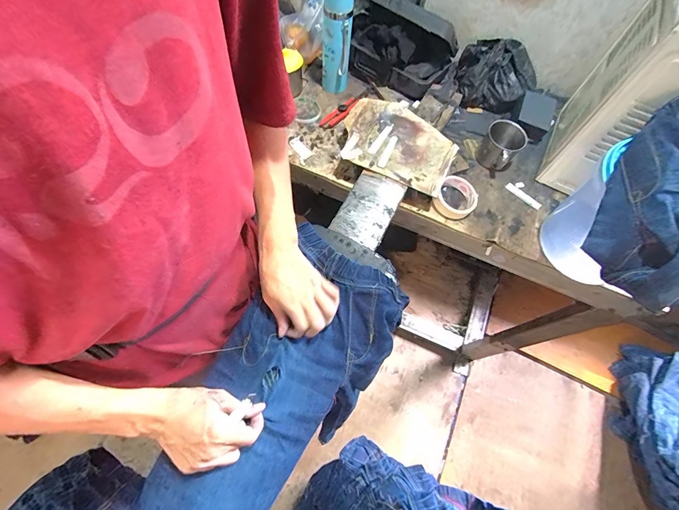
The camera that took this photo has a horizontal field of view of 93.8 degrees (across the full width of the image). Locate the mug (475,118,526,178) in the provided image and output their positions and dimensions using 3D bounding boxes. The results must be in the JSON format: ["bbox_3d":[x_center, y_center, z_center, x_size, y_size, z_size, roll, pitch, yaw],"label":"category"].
[{"bbox_3d":[0.359,-0.240,0.719,0.086,0.086,0.090,36,67,13],"label":"mug"}]

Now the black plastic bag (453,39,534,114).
[{"bbox_3d":[0.390,-0.443,0.787,0.188,0.119,0.144,11,63,2],"label":"black plastic bag"}]

